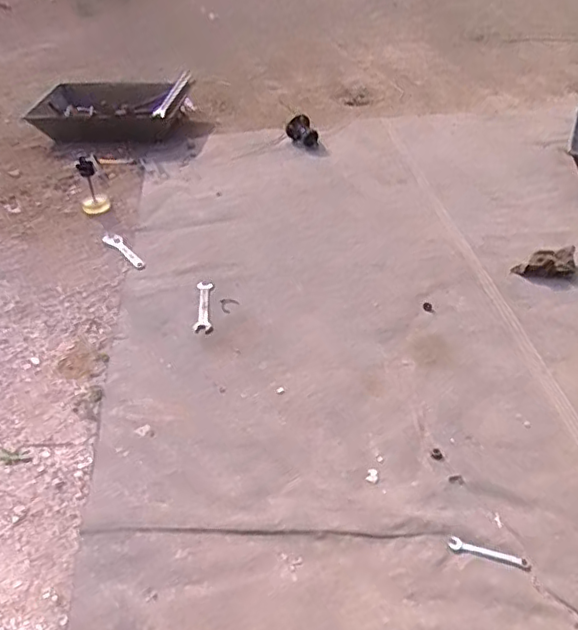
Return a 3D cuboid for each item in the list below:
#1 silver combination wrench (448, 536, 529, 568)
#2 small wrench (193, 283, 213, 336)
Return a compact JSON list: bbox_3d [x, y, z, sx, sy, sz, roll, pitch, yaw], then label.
[{"bbox_3d":[0.286,0.341,0.871,0.108,0.004,0.021,10,41,16],"label":"silver combination wrench"},{"bbox_3d":[-0.186,-0.018,1.333,0.038,0.014,0.154,-3,39,0],"label":"small wrench"}]

